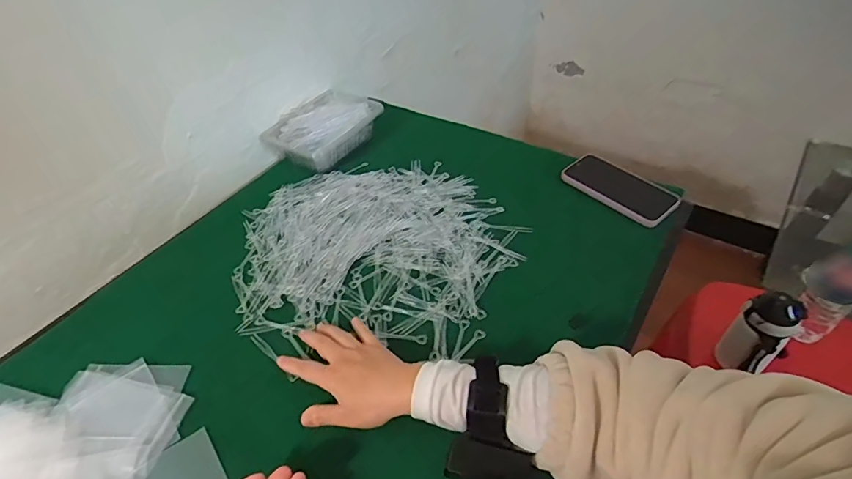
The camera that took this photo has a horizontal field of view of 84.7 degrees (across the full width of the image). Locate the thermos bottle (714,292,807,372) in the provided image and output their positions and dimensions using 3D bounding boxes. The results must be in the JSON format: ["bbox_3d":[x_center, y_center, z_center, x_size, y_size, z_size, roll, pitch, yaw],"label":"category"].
[{"bbox_3d":[0.532,0.157,0.754,0.076,0.160,0.062,32,55,32],"label":"thermos bottle"}]

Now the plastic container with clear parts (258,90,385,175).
[{"bbox_3d":[-0.170,-0.186,0.799,0.128,0.061,0.183,30,54,31],"label":"plastic container with clear parts"}]

